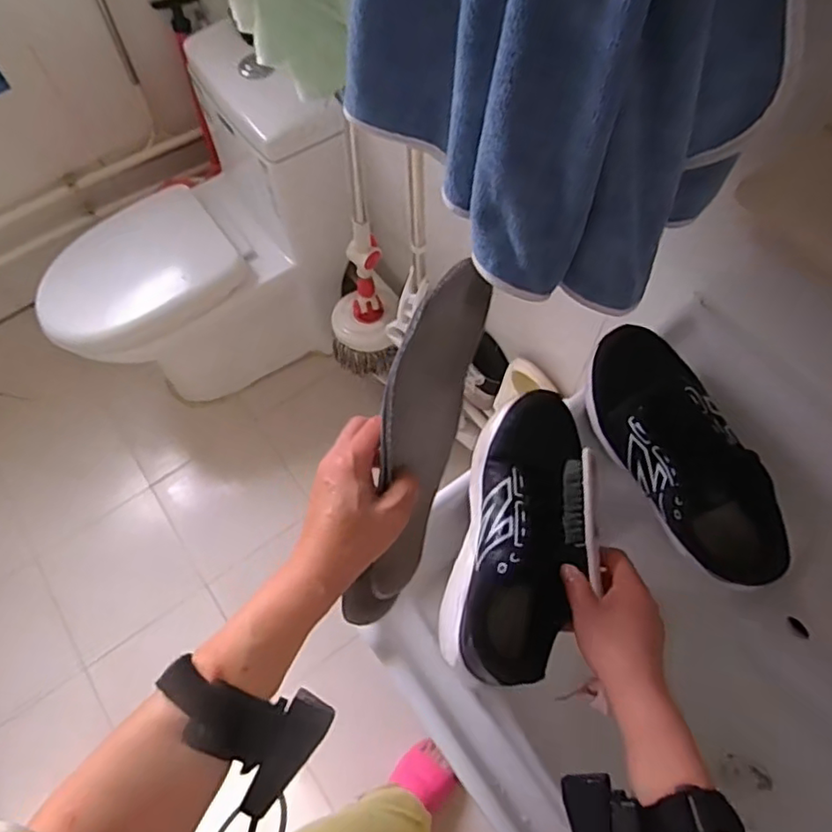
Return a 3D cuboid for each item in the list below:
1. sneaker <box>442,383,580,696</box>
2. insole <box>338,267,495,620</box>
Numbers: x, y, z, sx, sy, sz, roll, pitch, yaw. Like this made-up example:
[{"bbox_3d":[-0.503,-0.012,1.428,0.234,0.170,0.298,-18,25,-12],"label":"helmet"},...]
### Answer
[{"bbox_3d":[0.094,0.101,0.545,0.104,0.080,0.258,11,72,8],"label":"sneaker"},{"bbox_3d":[0.000,0.025,0.454,0.022,0.092,0.270,19,100,34],"label":"insole"}]

